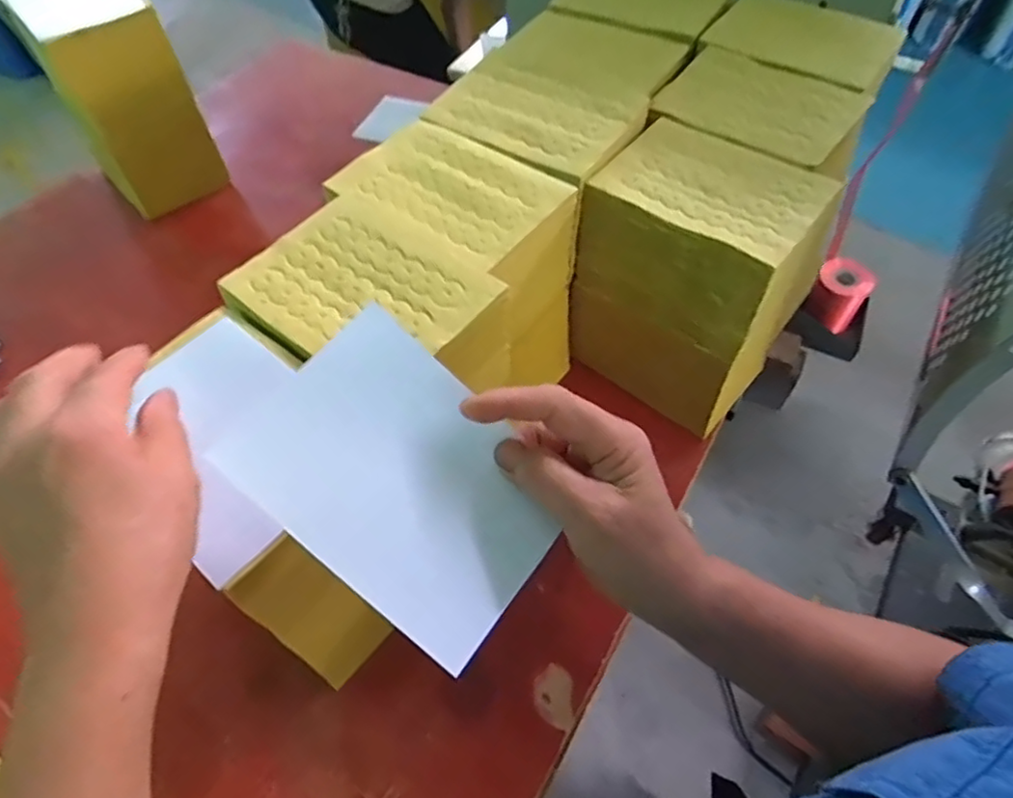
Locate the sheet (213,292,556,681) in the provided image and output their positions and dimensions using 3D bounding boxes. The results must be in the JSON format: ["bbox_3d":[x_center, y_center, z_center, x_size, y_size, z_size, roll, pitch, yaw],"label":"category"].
[{"bbox_3d":[-0.047,0.038,0.308,0.147,0.008,0.107,42,68,0],"label":"sheet"}]

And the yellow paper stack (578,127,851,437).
[{"bbox_3d":[0.166,-0.110,0.578,0.164,0.198,0.139,35,63,22],"label":"yellow paper stack"}]

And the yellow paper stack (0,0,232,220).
[{"bbox_3d":[-0.457,-0.364,0.777,0.122,0.230,0.154,-31,61,-19],"label":"yellow paper stack"}]

